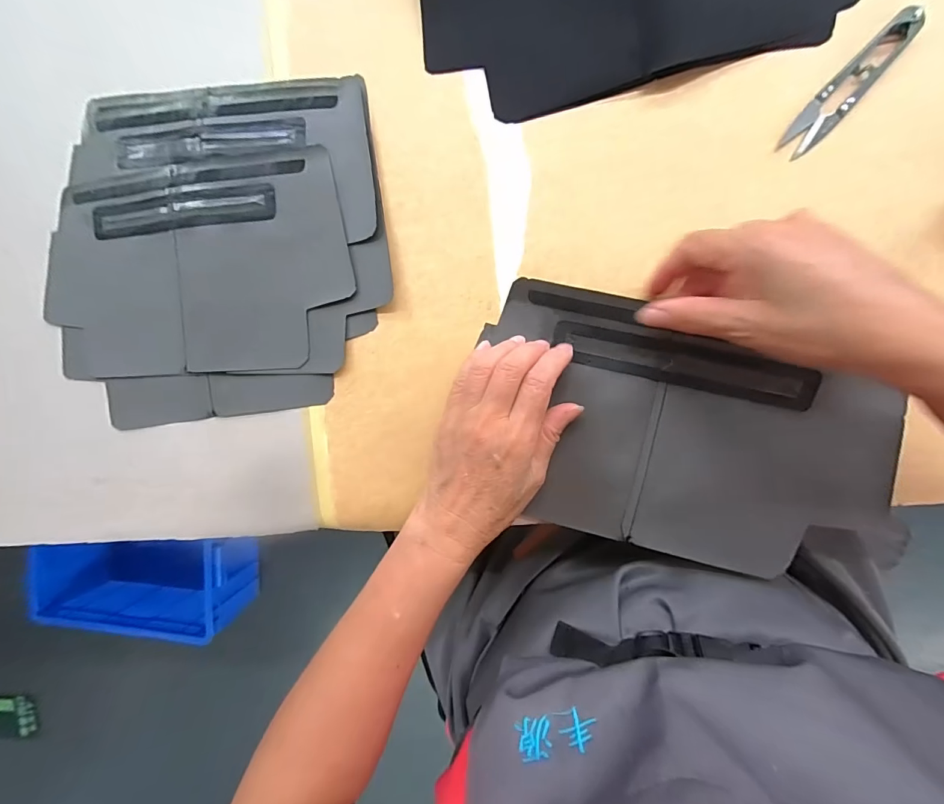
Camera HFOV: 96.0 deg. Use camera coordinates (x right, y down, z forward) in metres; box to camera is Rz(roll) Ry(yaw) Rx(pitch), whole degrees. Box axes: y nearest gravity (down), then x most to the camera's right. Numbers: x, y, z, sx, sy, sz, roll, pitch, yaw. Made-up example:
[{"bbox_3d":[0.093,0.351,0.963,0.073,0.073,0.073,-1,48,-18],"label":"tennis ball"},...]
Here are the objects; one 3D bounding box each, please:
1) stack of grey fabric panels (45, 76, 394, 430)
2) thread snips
[{"bbox_3d":[-0.222,-0.124,0.355,0.306,0.013,0.268,-7,92,9],"label":"stack of grey fabric panels"},{"bbox_3d":[0.246,-0.207,0.276,0.022,0.008,0.102,42,98,5],"label":"thread snips"}]

